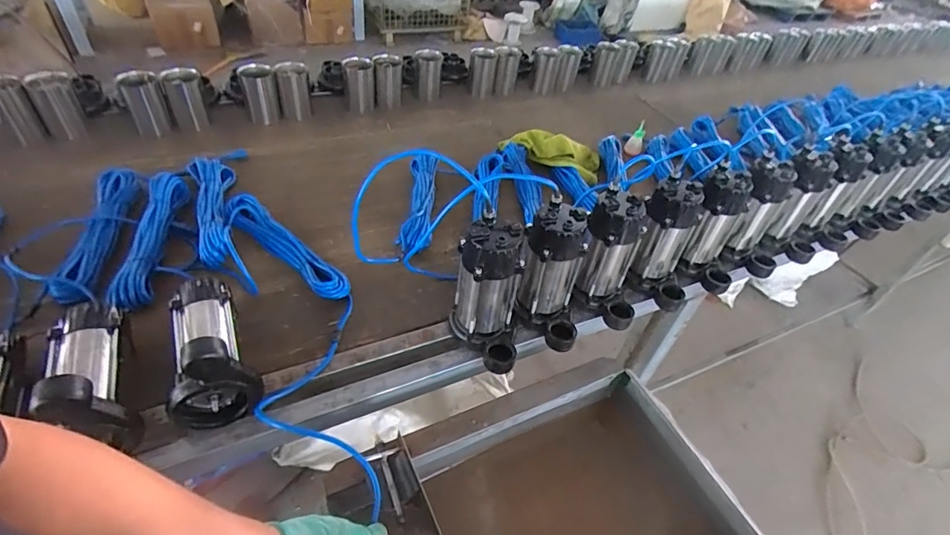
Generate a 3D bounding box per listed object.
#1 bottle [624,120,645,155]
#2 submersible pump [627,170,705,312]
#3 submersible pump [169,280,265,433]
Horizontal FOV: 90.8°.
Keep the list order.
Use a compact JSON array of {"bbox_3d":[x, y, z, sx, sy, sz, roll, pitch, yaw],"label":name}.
[{"bbox_3d":[0.499,-0.409,1.438,0.048,0.100,0.048,22,46,15],"label":"bottle"},{"bbox_3d":[0.393,-0.044,0.955,0.134,0.227,0.121,21,45,12],"label":"submersible pump"},{"bbox_3d":[-0.423,0.103,0.722,0.121,0.163,0.243,-18,49,-24],"label":"submersible pump"}]

